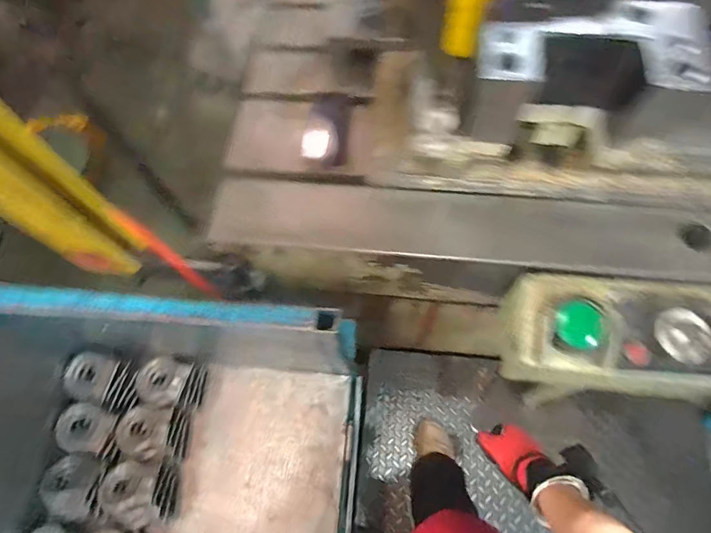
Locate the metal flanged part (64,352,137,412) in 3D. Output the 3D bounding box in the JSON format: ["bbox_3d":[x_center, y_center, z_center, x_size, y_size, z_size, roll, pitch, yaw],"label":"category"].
[{"bbox_3d":[-0.541,0.247,0.918,0.133,0.075,0.105,11,68,7],"label":"metal flanged part"}]

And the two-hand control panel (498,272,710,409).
[{"bbox_3d":[0.485,0.121,0.621,0.508,0.114,0.171,6,67,5],"label":"two-hand control panel"}]

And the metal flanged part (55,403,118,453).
[{"bbox_3d":[-0.564,0.335,0.882,0.088,0.041,0.093,8,67,6],"label":"metal flanged part"}]

